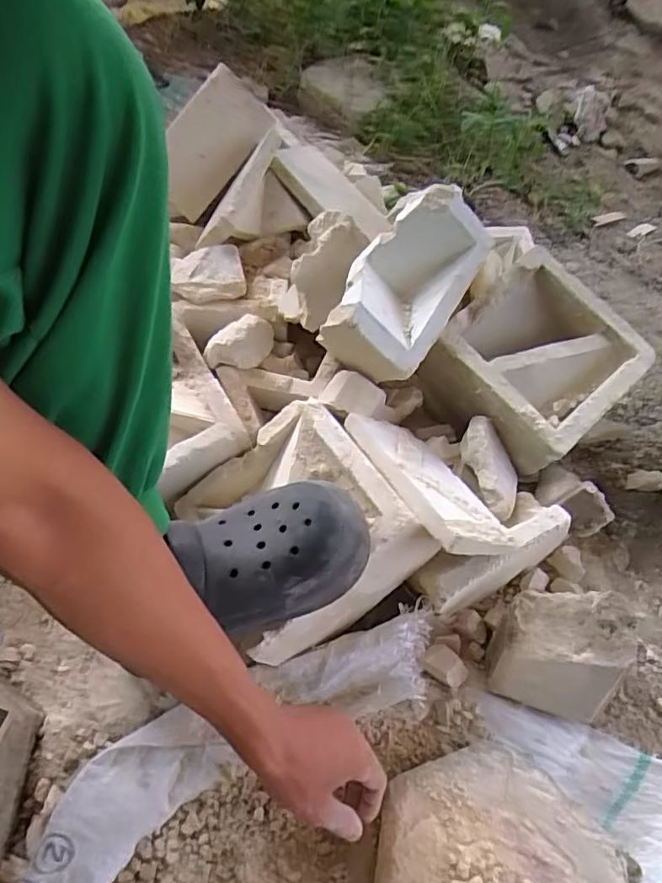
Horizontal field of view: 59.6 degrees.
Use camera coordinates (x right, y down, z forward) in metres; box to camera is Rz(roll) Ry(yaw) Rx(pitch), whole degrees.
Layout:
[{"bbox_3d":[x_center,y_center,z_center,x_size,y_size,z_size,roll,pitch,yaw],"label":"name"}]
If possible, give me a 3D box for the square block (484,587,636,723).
[{"bbox_3d":[0.218,0.206,0.568,0.112,0.102,0.103,15,57,6],"label":"square block"}]

